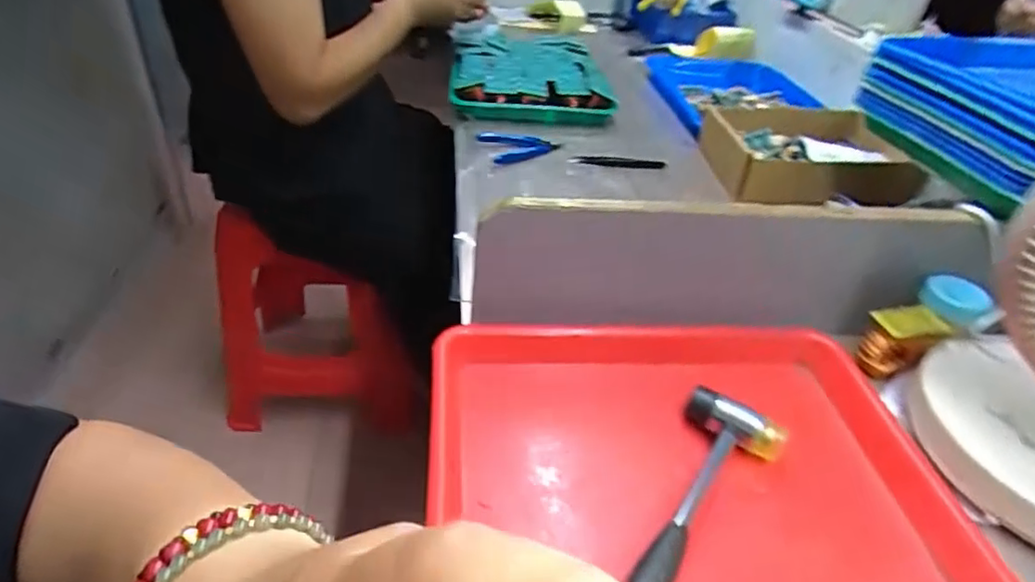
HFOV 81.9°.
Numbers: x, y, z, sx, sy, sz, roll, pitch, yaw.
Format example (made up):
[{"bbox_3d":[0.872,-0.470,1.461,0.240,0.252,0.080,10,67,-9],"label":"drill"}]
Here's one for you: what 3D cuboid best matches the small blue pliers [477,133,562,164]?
[{"bbox_3d":[0.007,-0.191,0.796,0.111,0.020,0.060,-3,38,-11],"label":"small blue pliers"}]

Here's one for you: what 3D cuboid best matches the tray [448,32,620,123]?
[{"bbox_3d":[0.021,-0.349,0.968,0.245,0.059,0.265,3,37,-4],"label":"tray"}]

